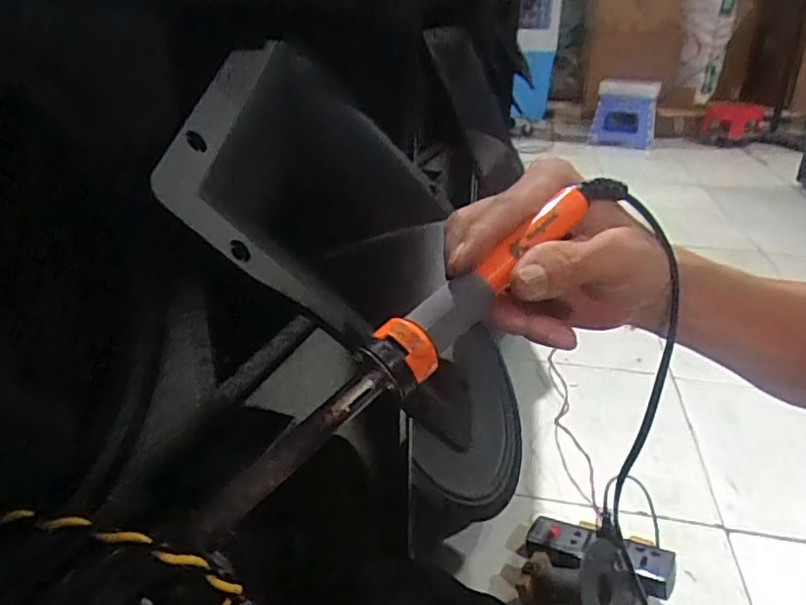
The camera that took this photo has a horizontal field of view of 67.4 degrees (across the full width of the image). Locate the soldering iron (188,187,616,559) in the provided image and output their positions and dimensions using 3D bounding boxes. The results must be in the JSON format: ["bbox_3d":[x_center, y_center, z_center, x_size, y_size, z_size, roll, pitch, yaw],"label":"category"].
[{"bbox_3d":[0.013,0.008,0.231,0.218,0.018,0.017,-40,45,-22],"label":"soldering iron"}]

